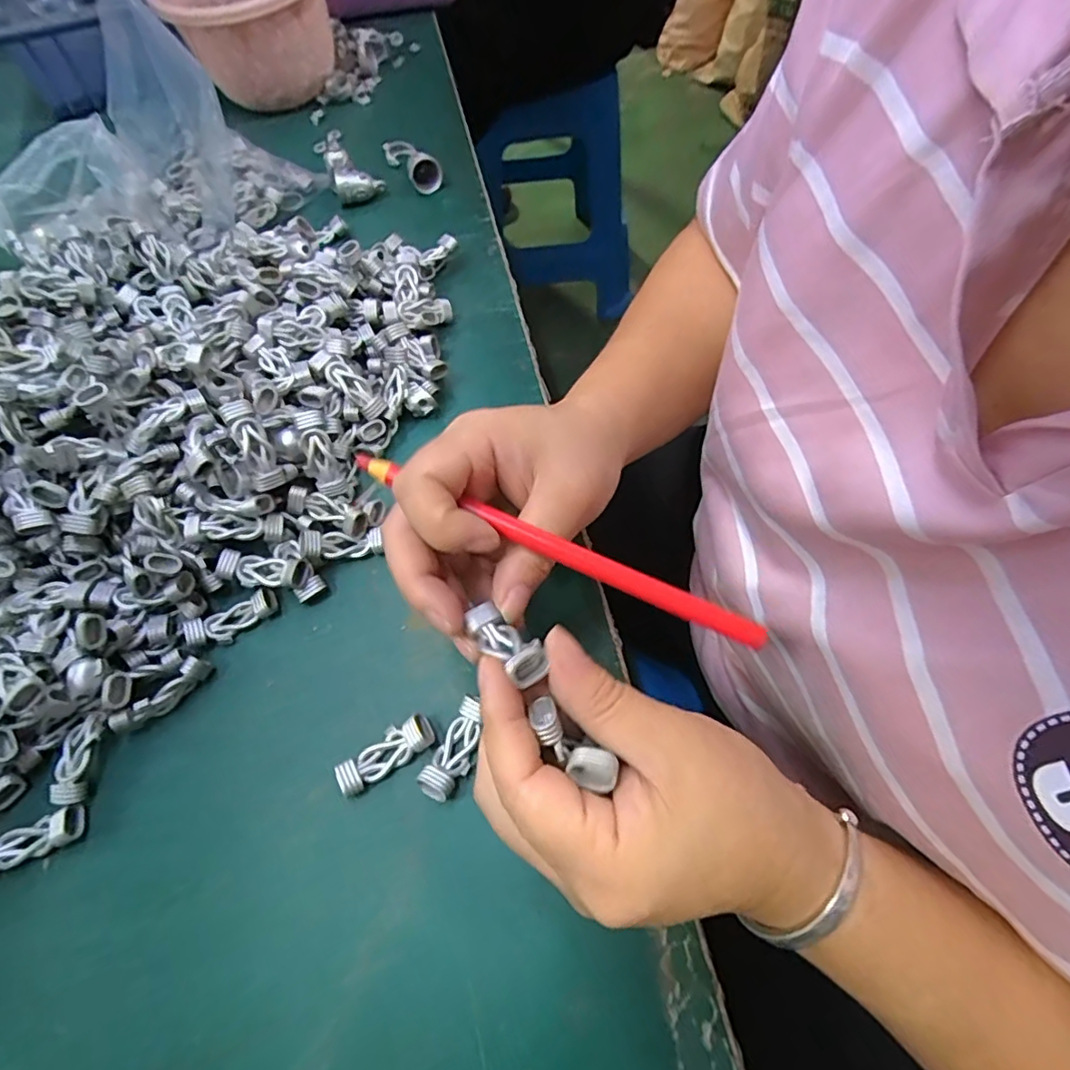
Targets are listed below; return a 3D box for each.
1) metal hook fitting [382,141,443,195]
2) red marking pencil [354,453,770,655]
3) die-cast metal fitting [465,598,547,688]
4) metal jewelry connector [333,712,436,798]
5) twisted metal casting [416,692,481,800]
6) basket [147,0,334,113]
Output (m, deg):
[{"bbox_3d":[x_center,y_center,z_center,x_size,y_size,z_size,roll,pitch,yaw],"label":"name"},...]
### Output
[{"bbox_3d":[-0.100,-0.304,0.461,0.024,0.024,0.060,-33,65,-13],"label":"metal hook fitting"},{"bbox_3d":[0.005,0.004,0.218,0.167,0.009,0.008,24,67,8],"label":"red marking pencil"},{"bbox_3d":[-0.010,0.038,0.205,0.015,0.012,0.041,-34,27,-13],"label":"die-cast metal fitting"},{"bbox_3d":[-0.067,0.098,0.255,0.045,0.012,0.016,-30,64,-11],"label":"metal jewelry connector"},{"bbox_3d":[-0.035,0.095,0.254,0.017,0.011,0.043,25,67,16],"label":"twisted metal casting"},{"bbox_3d":[-0.242,-0.443,0.499,0.133,0.090,0.138,-2,62,3],"label":"basket"}]

